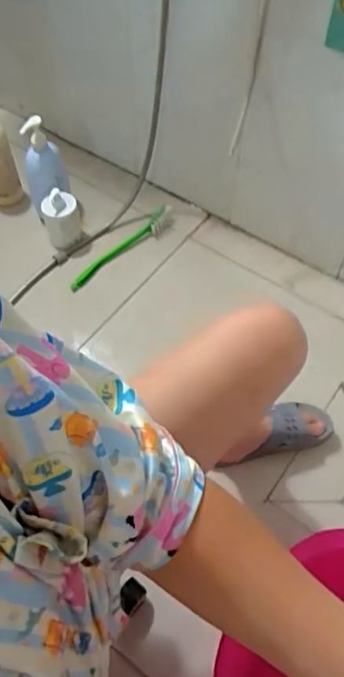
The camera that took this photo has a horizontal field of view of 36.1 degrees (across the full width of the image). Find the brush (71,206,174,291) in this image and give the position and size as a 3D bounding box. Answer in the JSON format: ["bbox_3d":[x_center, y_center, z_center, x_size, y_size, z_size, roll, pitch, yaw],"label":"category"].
[{"bbox_3d":[-0.117,-0.221,1.298,0.067,0.037,0.335,39,65,23],"label":"brush"}]

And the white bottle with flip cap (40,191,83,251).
[{"bbox_3d":[-0.260,-0.284,1.262,0.085,0.136,0.072,-12,58,-7],"label":"white bottle with flip cap"}]

